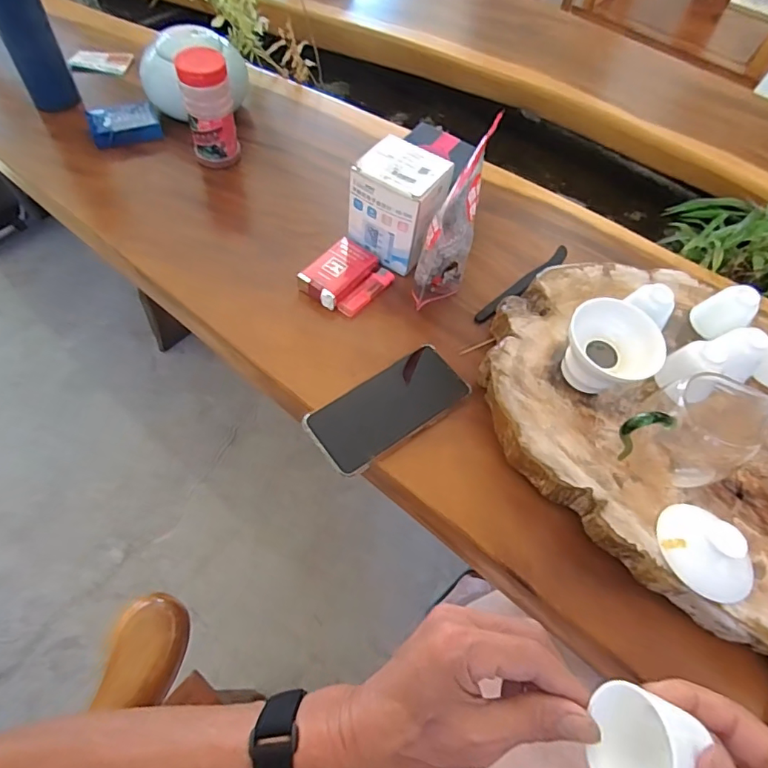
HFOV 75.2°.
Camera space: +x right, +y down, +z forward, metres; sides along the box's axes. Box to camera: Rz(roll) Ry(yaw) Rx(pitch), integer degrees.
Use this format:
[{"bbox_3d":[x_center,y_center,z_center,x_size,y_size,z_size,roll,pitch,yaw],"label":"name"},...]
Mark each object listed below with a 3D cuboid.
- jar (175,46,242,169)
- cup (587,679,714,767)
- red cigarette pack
[{"bbox_3d":[-0.222,-0.346,0.634,0.058,0.122,0.053,2,60,-3],"label":"jar"},{"bbox_3d":[0.140,0.185,0.251,0.043,0.050,0.052,21,65,-15],"label":"cup"},{"bbox_3d":[-0.052,-0.129,0.572,0.054,0.025,0.094,33,63,14],"label":"red cigarette pack"}]

